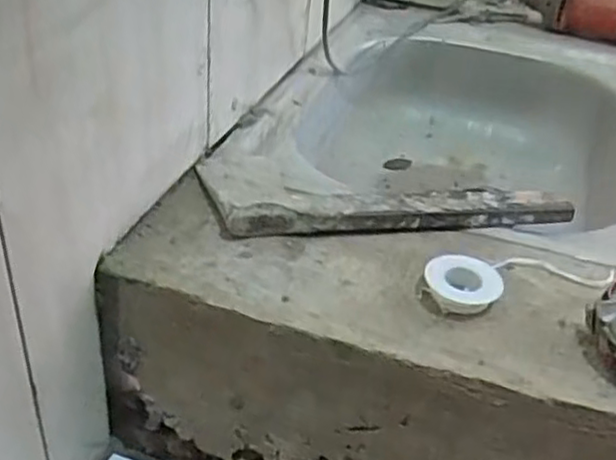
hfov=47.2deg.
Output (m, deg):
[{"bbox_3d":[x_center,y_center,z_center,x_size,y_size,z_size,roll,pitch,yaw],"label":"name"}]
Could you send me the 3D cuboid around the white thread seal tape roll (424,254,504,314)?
[{"bbox_3d":[0.102,0.035,0.469,0.050,0.019,0.046,4,35,-3],"label":"white thread seal tape roll"}]

